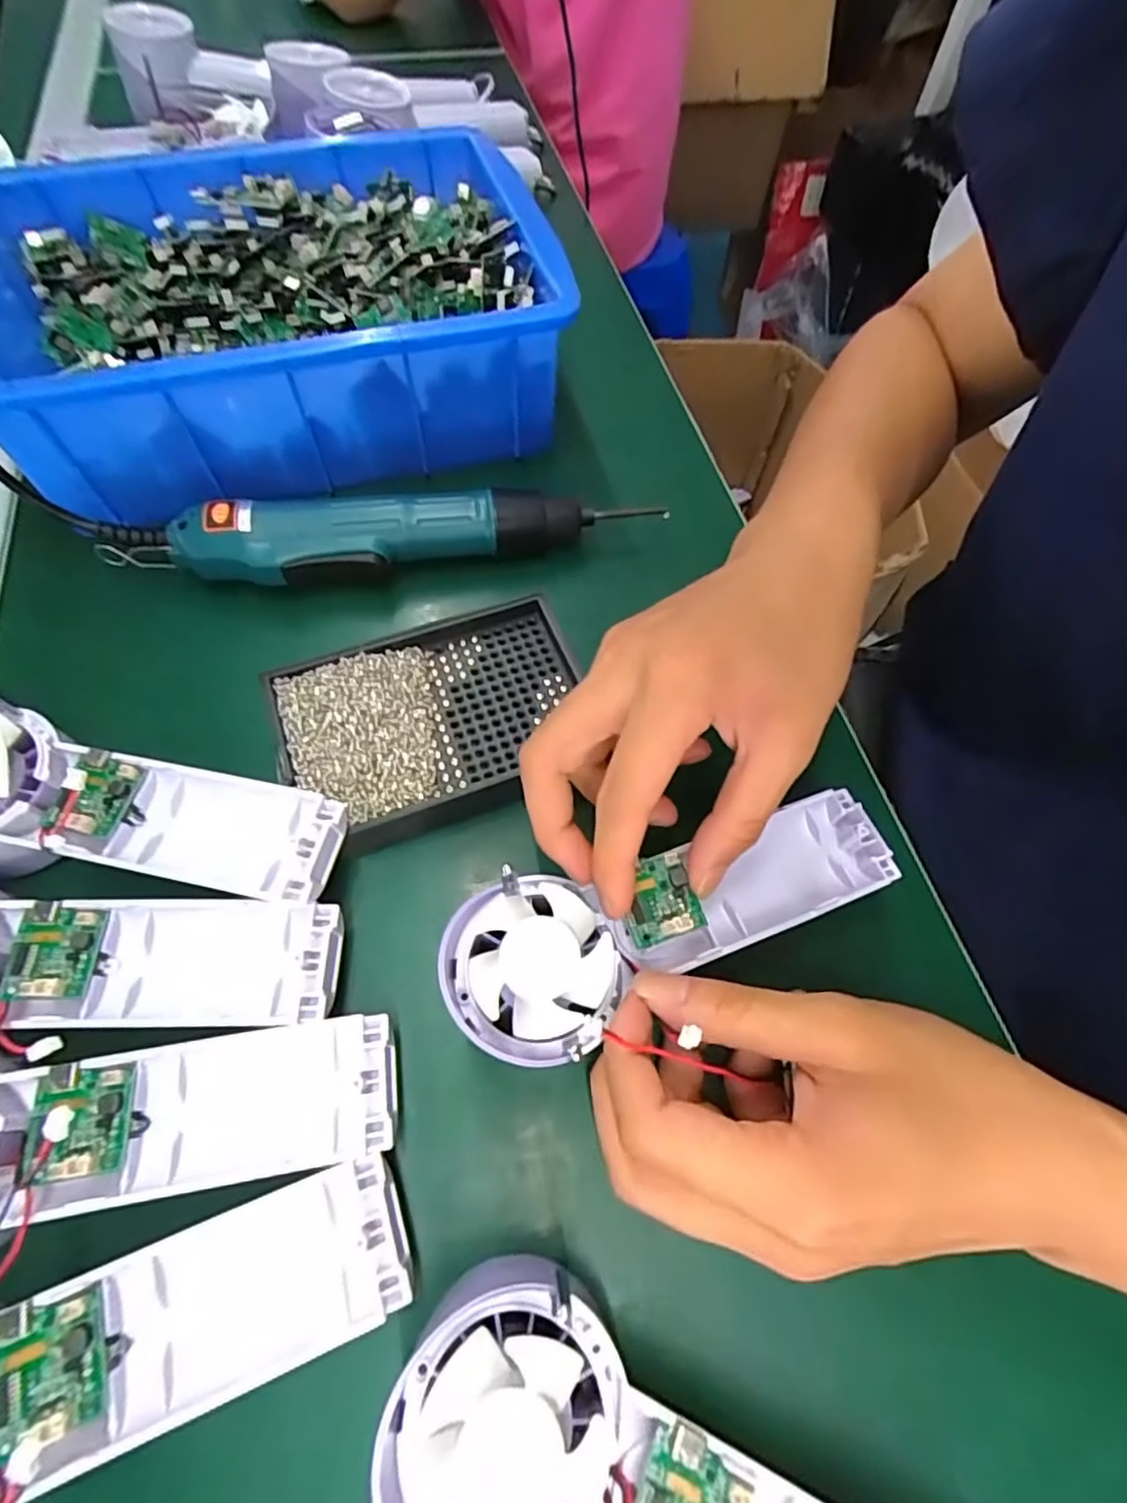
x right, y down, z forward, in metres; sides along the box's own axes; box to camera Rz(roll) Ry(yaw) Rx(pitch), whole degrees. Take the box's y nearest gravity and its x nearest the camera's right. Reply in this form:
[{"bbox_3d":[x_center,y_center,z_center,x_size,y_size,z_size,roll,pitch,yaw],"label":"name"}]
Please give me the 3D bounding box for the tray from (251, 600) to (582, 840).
[{"bbox_3d":[-0.056,-0.013,0.292,0.131,0.029,0.088,-22,66,-13],"label":"tray"}]

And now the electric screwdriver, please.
[{"bbox_3d":[-0.085,-0.110,0.328,0.279,0.039,0.040,-5,63,-6],"label":"electric screwdriver"}]

